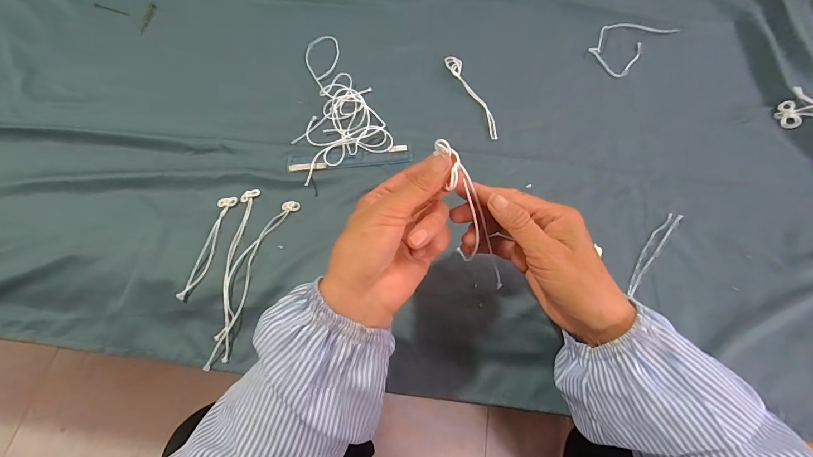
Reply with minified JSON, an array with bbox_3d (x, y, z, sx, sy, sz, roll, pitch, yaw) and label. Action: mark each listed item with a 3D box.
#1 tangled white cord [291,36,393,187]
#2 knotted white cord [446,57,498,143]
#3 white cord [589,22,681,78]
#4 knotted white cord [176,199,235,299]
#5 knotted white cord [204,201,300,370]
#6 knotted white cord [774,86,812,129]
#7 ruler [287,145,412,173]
[{"bbox_3d":[-0.107,-0.178,0.481,0.116,0.015,0.222,-20,66,-6],"label":"tangled white cord"},{"bbox_3d":[0.090,-0.180,0.474,0.020,0.010,0.147,-22,66,-7],"label":"knotted white cord"},{"bbox_3d":[0.315,-0.269,0.501,0.124,0.010,0.069,-42,70,-15],"label":"white cord"},{"bbox_3d":[-0.221,0.017,0.394,0.023,0.004,0.126,7,66,6],"label":"knotted white cord"},{"bbox_3d":[-0.170,0.050,0.382,0.037,0.007,0.193,12,67,8],"label":"knotted white cord"},{"bbox_3d":[0.539,-0.140,0.438,0.132,0.015,0.065,22,69,12],"label":"knotted white cord"},{"bbox_3d":[-0.072,-0.089,0.448,0.157,0.007,0.027,-6,61,-1],"label":"ruler"}]

